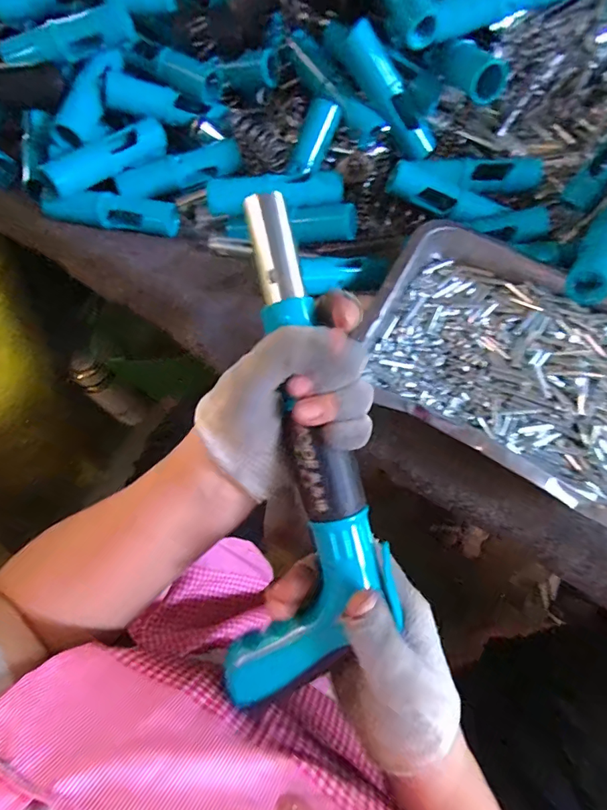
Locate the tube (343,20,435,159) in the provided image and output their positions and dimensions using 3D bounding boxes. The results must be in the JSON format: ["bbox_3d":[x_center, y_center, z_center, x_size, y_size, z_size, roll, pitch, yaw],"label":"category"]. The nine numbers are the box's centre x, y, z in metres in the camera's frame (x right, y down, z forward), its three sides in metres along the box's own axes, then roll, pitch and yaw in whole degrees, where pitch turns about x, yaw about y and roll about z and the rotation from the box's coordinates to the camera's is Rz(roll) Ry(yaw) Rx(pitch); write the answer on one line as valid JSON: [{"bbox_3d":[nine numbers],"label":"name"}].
[{"bbox_3d":[0.078,-0.273,0.395,0.025,0.117,0.025,3,58,51],"label":"tube"}]

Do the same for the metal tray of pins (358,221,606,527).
[{"bbox_3d":[0.177,-0.037,0.338,0.248,0.032,0.183,30,71,13],"label":"metal tray of pins"}]

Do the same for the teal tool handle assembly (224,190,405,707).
[{"bbox_3d":[-0.005,0.025,0.244,0.092,0.030,0.272,-4,92,0],"label":"teal tool handle assembly"}]

